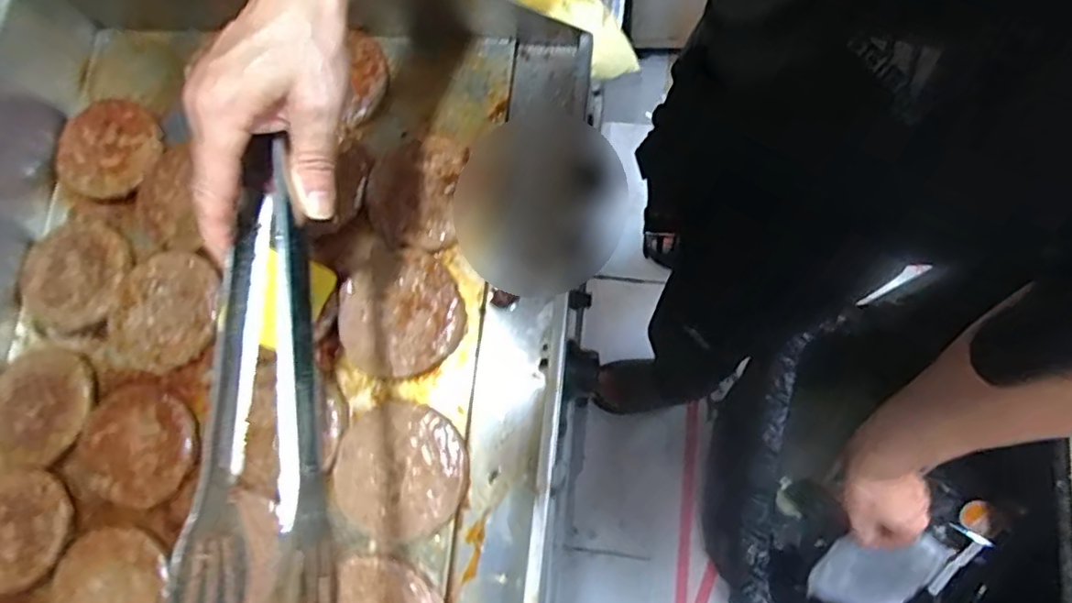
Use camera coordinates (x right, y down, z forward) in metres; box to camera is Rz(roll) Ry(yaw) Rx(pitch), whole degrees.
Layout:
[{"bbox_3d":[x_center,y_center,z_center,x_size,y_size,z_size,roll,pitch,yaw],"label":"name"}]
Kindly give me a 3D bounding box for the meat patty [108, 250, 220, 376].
[{"bbox_3d":[-0.309,0.008,0.501,0.088,0.010,0.099,5,77,9],"label":"meat patty"}]

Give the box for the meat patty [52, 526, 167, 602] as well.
[{"bbox_3d":[-0.316,0.214,0.449,0.090,0.009,0.080,38,84,15],"label":"meat patty"}]

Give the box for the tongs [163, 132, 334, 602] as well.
[{"bbox_3d":[-0.138,0.044,0.301,0.073,0.054,0.243,-3,78,0],"label":"tongs"}]

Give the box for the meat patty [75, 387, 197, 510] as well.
[{"bbox_3d":[-0.318,0.113,0.479,0.093,0.011,0.085,0,78,1],"label":"meat patty"}]

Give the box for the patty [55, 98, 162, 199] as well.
[{"bbox_3d":[-0.380,-0.139,0.541,0.085,0.015,0.090,-2,76,8],"label":"patty"}]

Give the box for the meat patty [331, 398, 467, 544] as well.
[{"bbox_3d":[-0.101,0.126,0.455,0.096,0.018,0.093,-2,76,8],"label":"meat patty"}]

